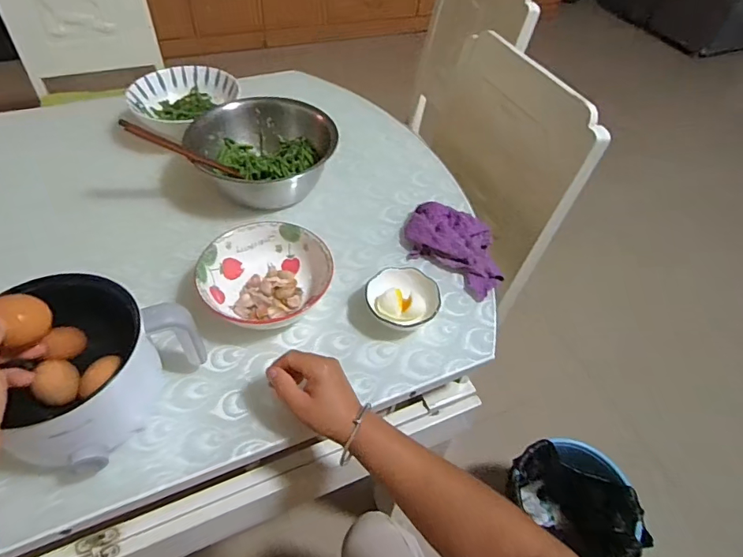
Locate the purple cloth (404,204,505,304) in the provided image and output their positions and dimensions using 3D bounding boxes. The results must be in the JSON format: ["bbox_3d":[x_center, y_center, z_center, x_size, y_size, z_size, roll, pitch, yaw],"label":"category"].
[{"bbox_3d":[0.137,-0.060,0.749,0.182,0.042,0.137,35,55,23],"label":"purple cloth"}]

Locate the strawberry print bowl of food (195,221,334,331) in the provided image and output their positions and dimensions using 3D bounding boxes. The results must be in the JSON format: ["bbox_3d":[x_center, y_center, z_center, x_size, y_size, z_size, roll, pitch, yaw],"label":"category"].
[{"bbox_3d":[-0.143,0.004,0.652,0.168,0.067,0.162,3,49,-3],"label":"strawberry print bowl of food"}]

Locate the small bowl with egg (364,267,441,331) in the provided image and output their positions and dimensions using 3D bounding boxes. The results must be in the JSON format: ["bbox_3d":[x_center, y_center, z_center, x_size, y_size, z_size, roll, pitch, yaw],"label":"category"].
[{"bbox_3d":[0.042,0.034,0.656,0.095,0.049,0.090,3,49,-3],"label":"small bowl with egg"}]

